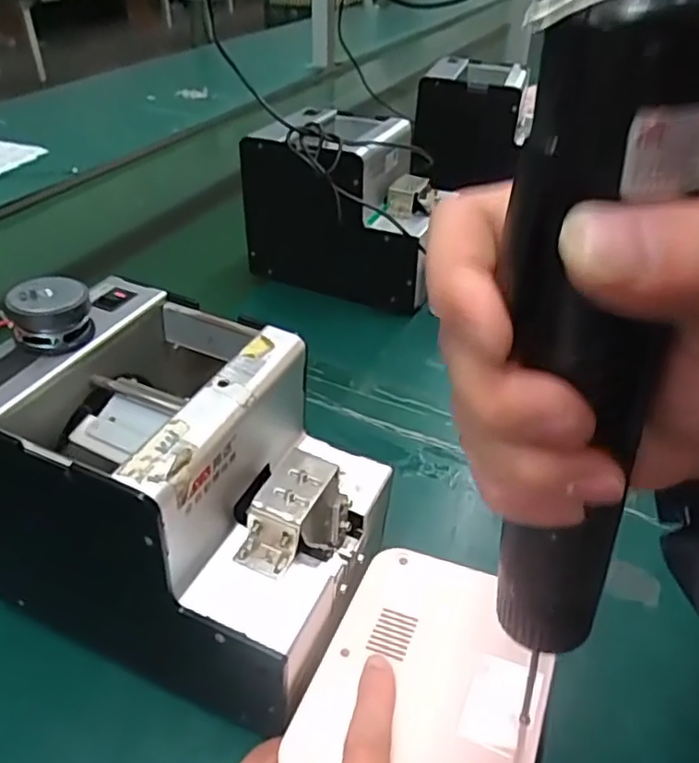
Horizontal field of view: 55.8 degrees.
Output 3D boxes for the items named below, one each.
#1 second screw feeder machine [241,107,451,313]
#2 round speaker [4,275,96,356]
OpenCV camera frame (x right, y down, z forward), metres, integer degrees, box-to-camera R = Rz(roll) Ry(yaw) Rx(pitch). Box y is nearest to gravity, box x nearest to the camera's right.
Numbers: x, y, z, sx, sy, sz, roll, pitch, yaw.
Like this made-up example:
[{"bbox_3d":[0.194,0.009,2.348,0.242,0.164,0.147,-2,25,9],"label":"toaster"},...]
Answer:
[{"bbox_3d":[0.000,-0.174,0.661,0.181,0.156,0.138,13,38,15],"label":"second screw feeder machine"},{"bbox_3d":[-0.139,-0.031,0.307,0.034,0.025,0.034,1,36,-1],"label":"round speaker"}]

